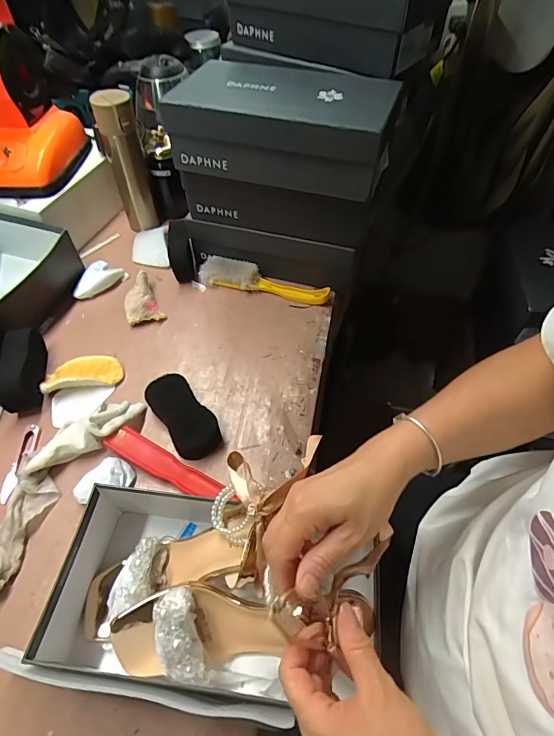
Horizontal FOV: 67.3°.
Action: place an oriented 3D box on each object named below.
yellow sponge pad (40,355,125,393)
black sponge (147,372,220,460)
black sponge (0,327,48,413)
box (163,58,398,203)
[{"bbox_3d":[-0.287,0.006,0.614,0.106,0.032,0.049,-16,55,-12],"label":"yellow sponge pad"},{"bbox_3d":[-0.129,0.065,0.573,0.059,0.031,0.128,-30,59,-21],"label":"black sponge"},{"bbox_3d":[-0.364,-0.001,0.600,0.045,0.062,0.127,-9,53,-7],"label":"black sponge"},{"bbox_3d":[0.015,-0.349,0.596,0.286,0.099,0.181,18,55,14],"label":"box"}]

